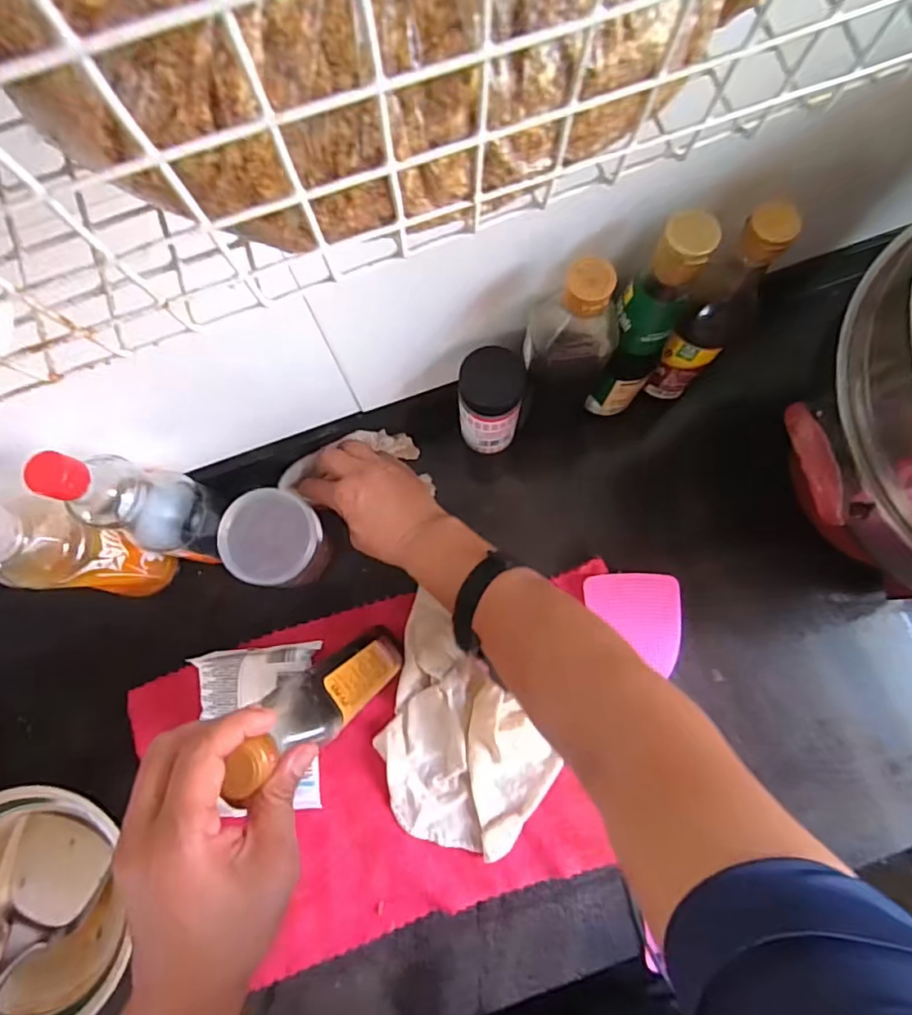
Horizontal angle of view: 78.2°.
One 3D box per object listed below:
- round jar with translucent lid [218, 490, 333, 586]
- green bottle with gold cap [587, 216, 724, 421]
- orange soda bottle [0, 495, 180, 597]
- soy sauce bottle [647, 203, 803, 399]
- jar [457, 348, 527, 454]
[{"bbox_3d":[-0.168,0.033,0.535,0.085,0.080,0.082,0,78,1],"label":"round jar with translucent lid"},{"bbox_3d":[0.150,-0.141,0.454,0.051,0.222,0.056,31,80,7],"label":"green bottle with gold cap"},{"bbox_3d":[-0.305,0.036,0.448,0.055,0.210,0.060,24,79,6],"label":"orange soda bottle"},{"bbox_3d":[0.208,-0.156,0.462,0.051,0.208,0.048,36,81,8],"label":"soy sauce bottle"},{"bbox_3d":[0.032,-0.093,0.515,0.056,0.123,0.049,2,78,1],"label":"jar"}]

